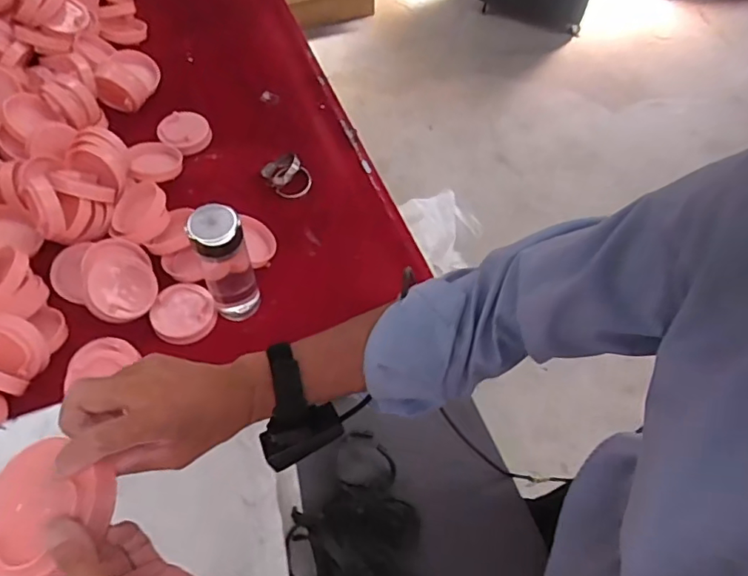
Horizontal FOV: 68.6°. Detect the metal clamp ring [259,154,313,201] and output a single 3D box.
[{"bbox_3d":[-0.152,-0.203,0.998,0.076,0.034,0.083,1,58,-1],"label":"metal clamp ring"}]

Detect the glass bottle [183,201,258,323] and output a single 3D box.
[{"bbox_3d":[-0.212,-0.034,0.785,0.072,0.186,0.067,-19,61,-13],"label":"glass bottle"}]

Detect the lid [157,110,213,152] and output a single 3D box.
[{"bbox_3d":[-0.353,-0.299,1.035,0.091,0.014,0.095,9,53,-12],"label":"lid"}]

